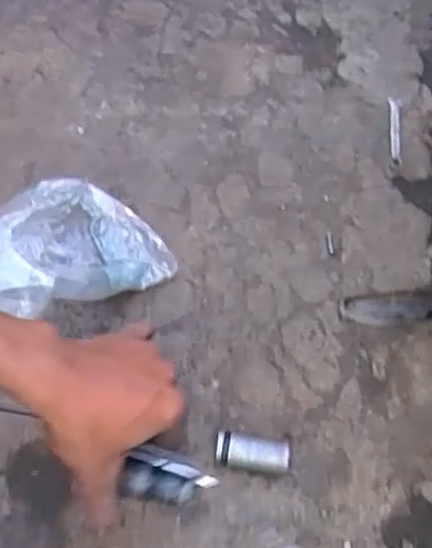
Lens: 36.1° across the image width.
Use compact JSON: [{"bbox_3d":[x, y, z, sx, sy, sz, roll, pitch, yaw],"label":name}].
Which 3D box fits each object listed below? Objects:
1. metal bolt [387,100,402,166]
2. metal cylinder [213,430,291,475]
[{"bbox_3d":[0.205,-0.165,0.756,0.015,0.017,0.115,7,56,5],"label":"metal bolt"},{"bbox_3d":[0.029,0.147,0.532,0.060,0.028,0.026,6,56,4],"label":"metal cylinder"}]

